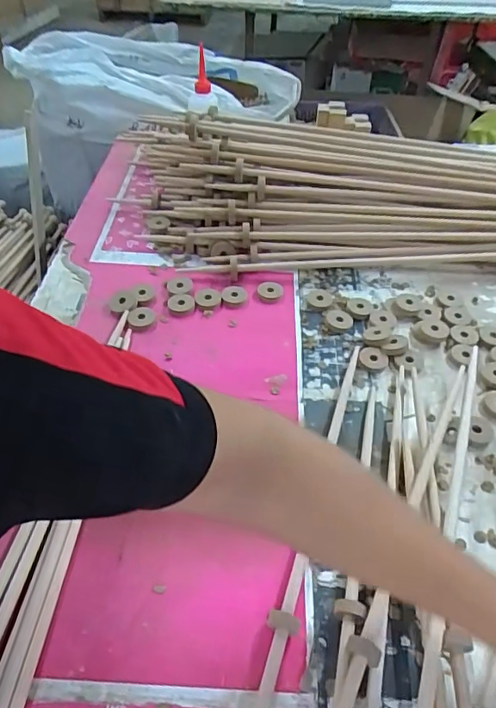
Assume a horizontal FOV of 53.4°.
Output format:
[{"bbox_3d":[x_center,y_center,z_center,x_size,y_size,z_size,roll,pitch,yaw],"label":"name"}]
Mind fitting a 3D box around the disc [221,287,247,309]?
[{"bbox_3d":[-0.019,-0.076,0.667,0.033,0.014,0.035,0,47,0],"label":"disc"}]

